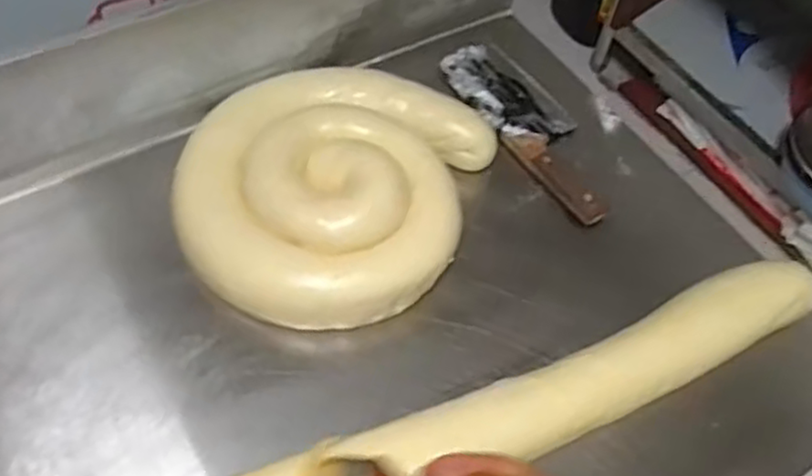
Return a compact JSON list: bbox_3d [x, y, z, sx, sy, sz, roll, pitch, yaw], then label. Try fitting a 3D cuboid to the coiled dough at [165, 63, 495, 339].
[{"bbox_3d":[-0.073,-0.062,0.704,0.268,0.050,0.300,19,56,8],"label":"coiled dough"}]

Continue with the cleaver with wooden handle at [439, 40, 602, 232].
[{"bbox_3d":[0.135,-0.127,0.803,0.093,0.021,0.277,-26,62,-21],"label":"cleaver with wooden handle"}]

